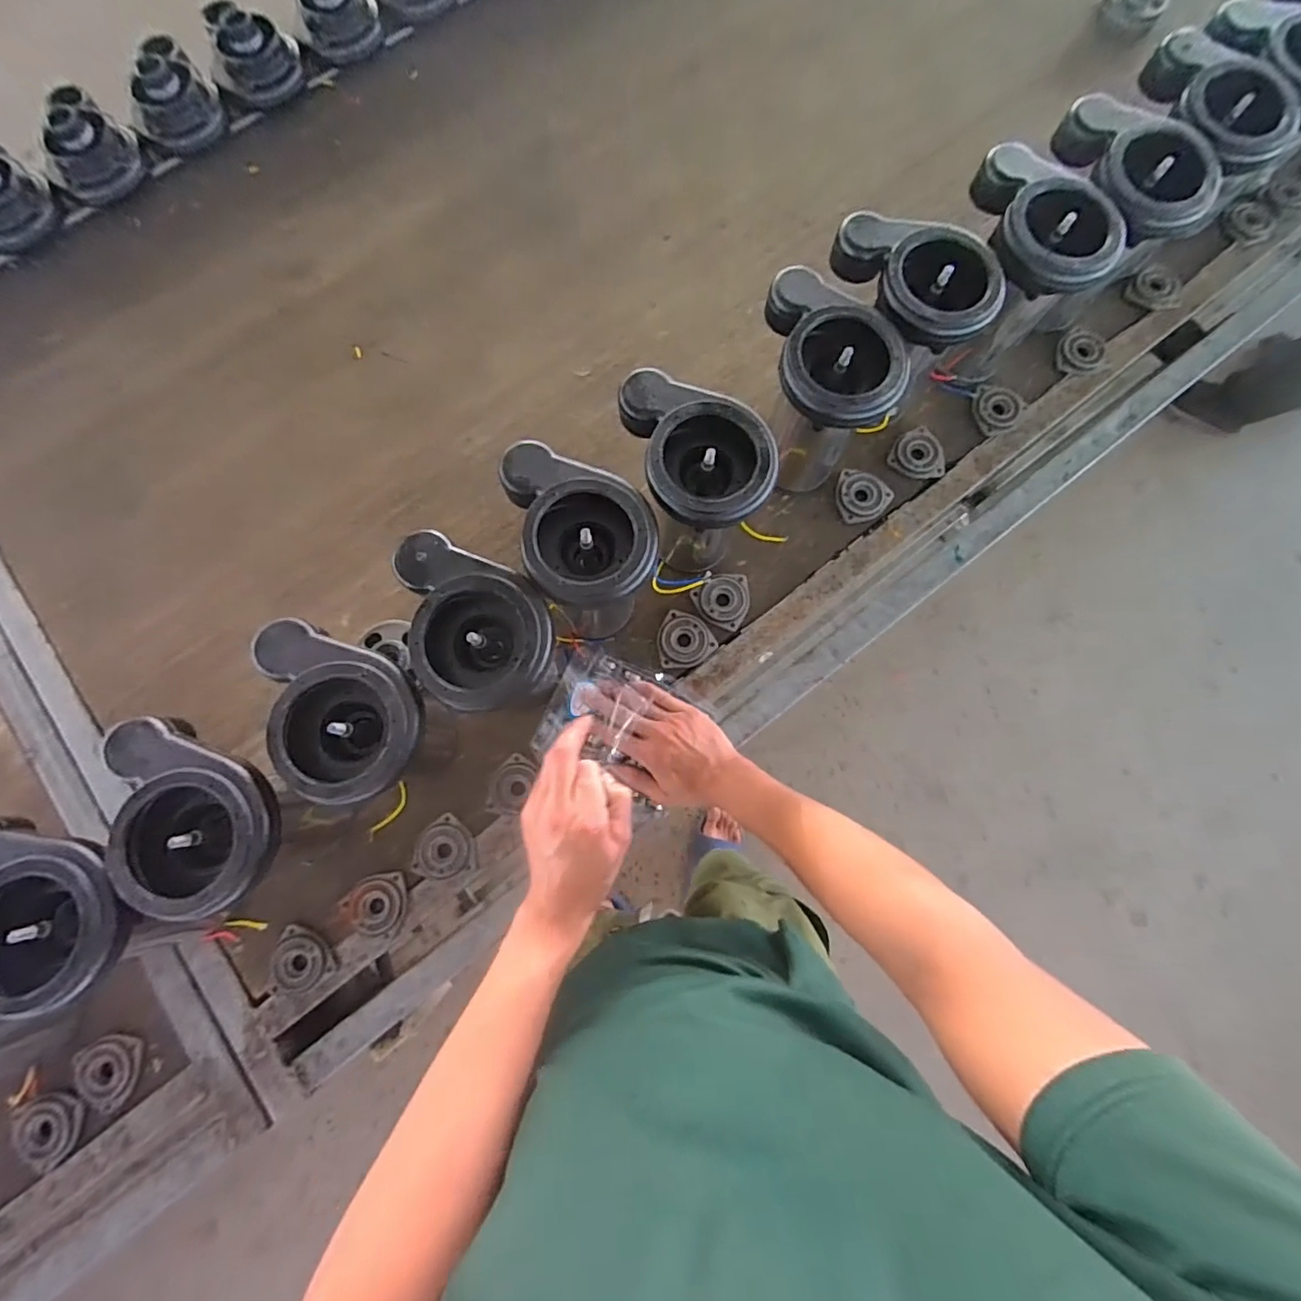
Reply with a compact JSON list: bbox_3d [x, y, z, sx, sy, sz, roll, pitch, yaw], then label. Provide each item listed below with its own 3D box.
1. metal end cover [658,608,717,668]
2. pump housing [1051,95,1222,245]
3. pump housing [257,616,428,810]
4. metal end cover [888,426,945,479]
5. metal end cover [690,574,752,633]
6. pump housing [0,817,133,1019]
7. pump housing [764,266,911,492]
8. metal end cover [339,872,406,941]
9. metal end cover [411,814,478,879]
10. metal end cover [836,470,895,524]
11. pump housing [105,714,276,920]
[{"bbox_3d":[0.042,-0.013,0.667,0.066,0.008,0.065,-3,79,-1],"label":"metal end cover"},{"bbox_3d":[0.485,-0.487,0.577,0.169,0.048,0.084,36,82,6],"label":"pump housing"},{"bbox_3d":[-0.271,0.056,0.486,0.166,0.064,0.123,26,81,5],"label":"pump housing"},{"bbox_3d":[0.341,-0.246,0.716,0.066,0.007,0.066,36,82,6],"label":"metal end cover"},{"bbox_3d":[0.085,-0.062,0.666,0.065,0.015,0.066,31,81,6],"label":"metal end cover"},{"bbox_3d":[-0.490,0.203,0.440,0.163,0.056,0.119,19,80,4],"label":"pump housing"},{"bbox_3d":[0.180,-0.275,0.623,0.112,0.187,0.160,-6,80,-1],"label":"pump housing"},{"bbox_3d":[-0.295,0.276,0.613,0.067,0.011,0.063,-12,80,-2],"label":"metal end cover"},{"bbox_3d":[-0.221,0.211,0.612,0.061,0.015,0.062,-10,80,-2],"label":"metal end cover"},{"bbox_3d":[0.259,-0.191,0.694,0.066,0.011,0.065,-14,80,-2],"label":"metal end cover"},{"bbox_3d":[-0.382,0.140,0.471,0.162,0.061,0.127,27,81,5],"label":"pump housing"}]

